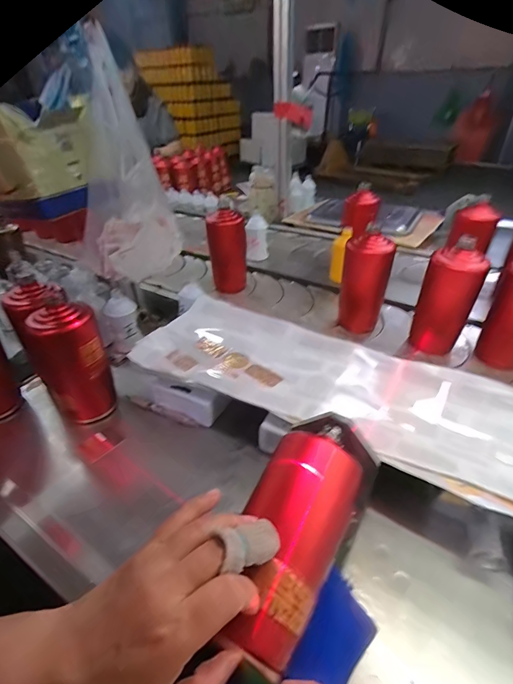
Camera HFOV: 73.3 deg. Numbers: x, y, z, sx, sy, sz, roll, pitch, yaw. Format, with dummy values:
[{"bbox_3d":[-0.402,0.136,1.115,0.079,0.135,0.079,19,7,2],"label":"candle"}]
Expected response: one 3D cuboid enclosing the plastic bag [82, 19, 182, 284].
[{"bbox_3d":[-0.219,-0.249,0.547,0.155,0.304,0.094,-12,38,-11],"label":"plastic bag"}]

